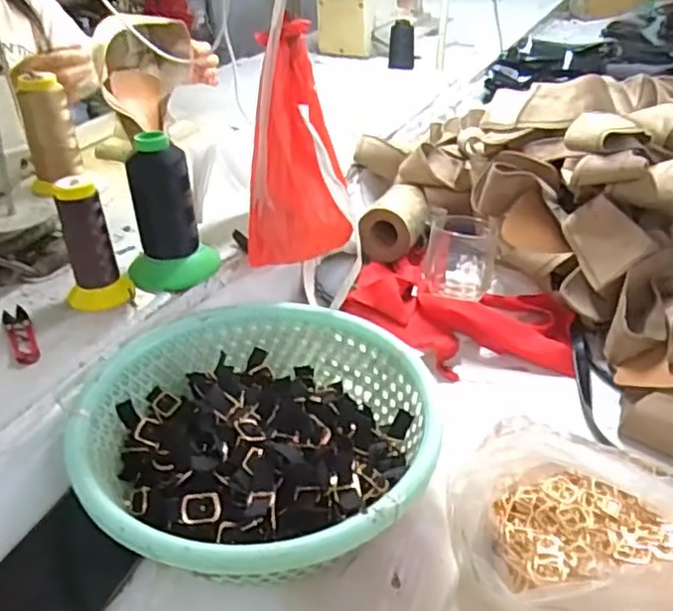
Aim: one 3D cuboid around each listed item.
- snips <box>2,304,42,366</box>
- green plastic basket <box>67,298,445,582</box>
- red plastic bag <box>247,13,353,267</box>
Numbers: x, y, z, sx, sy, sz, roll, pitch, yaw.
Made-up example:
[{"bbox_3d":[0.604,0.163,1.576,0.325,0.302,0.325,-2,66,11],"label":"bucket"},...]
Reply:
[{"bbox_3d":[-0.279,0.025,0.592,0.020,0.012,0.105,-19,38,-26],"label":"snips"},{"bbox_3d":[-0.061,0.107,0.543,0.271,0.094,0.285,-8,34,-10],"label":"green plastic basket"},{"bbox_3d":[-0.038,-0.136,0.647,0.105,0.230,0.083,0,33,1],"label":"red plastic bag"}]

